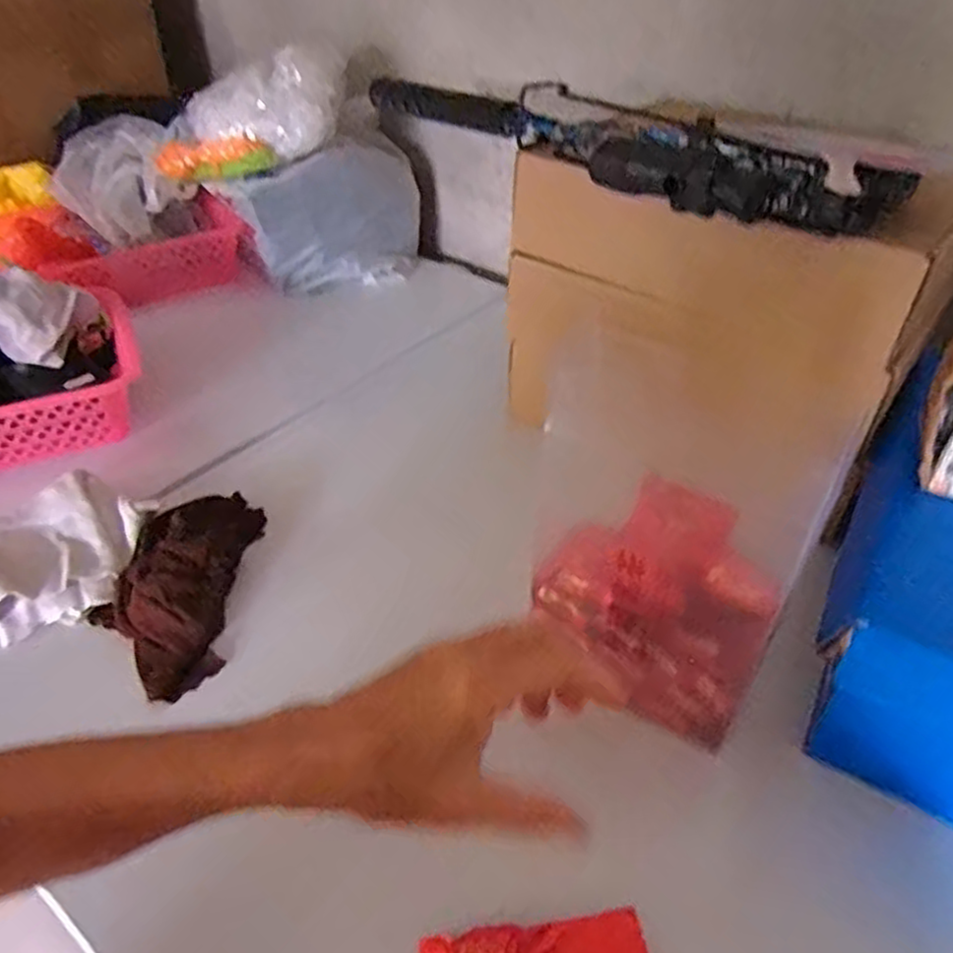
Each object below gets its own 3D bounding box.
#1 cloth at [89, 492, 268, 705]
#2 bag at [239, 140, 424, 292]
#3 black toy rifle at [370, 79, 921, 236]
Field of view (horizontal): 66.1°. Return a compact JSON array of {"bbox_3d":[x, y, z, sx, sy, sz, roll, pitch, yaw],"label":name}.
[{"bbox_3d":[-0.218,0.070,0.535,0.092,0.033,0.177,1,40,0],"label":"cloth"},{"bbox_3d":[-0.171,-0.332,0.934,0.225,0.151,0.085,-28,48,-30],"label":"bag"},{"bbox_3d":[0.080,-0.253,0.554,0.090,0.052,0.455,-28,48,-30],"label":"black toy rifle"}]

